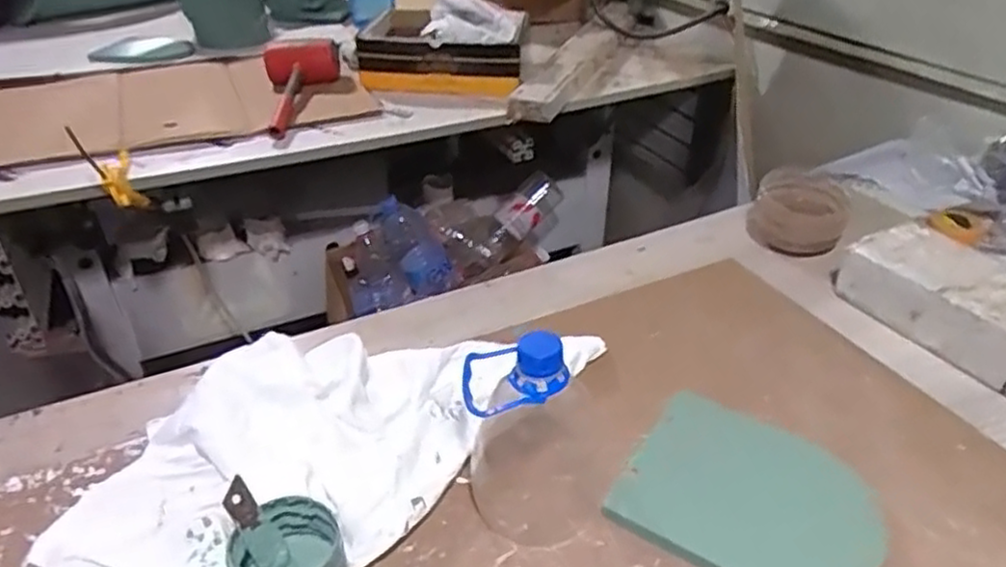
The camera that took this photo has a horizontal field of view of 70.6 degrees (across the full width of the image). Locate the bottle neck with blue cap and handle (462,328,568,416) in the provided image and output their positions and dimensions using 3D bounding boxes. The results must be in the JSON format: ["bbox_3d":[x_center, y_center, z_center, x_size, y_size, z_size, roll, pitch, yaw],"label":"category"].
[{"bbox_3d":[0.008,0.060,0.463,0.068,0.040,0.035,-9,34,-13],"label":"bottle neck with blue cap and handle"}]

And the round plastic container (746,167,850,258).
[{"bbox_3d":[0.336,-0.081,0.811,0.103,0.064,0.097,14,36,21],"label":"round plastic container"}]

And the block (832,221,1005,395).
[{"bbox_3d":[0.431,0.019,0.664,0.104,0.063,0.212,-19,38,-26],"label":"block"}]

